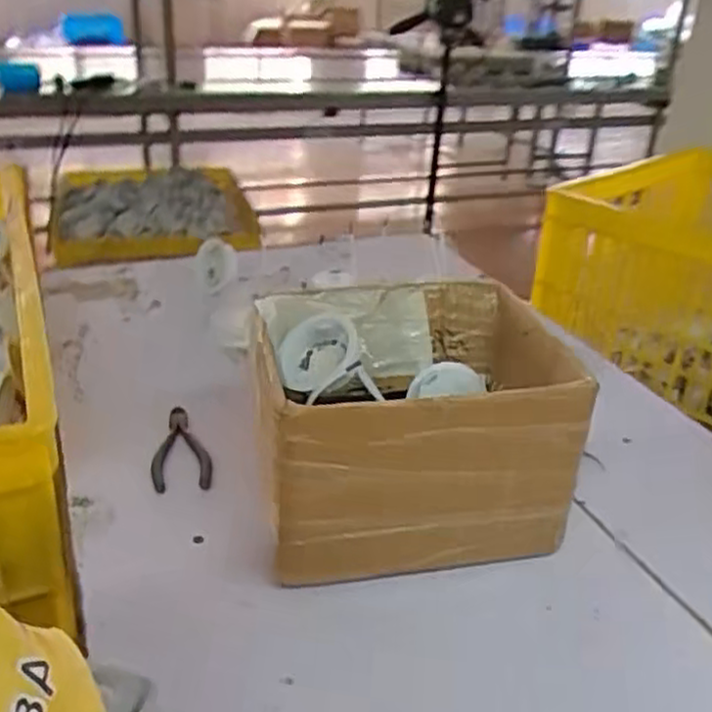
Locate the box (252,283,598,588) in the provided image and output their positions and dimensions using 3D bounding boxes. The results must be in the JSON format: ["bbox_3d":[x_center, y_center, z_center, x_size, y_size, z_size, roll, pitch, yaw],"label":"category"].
[{"bbox_3d":[0.034,0.053,0.609,0.229,0.155,0.197,-4,29,-14],"label":"box"}]

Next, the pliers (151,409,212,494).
[{"bbox_3d":[-0.162,0.083,0.690,0.051,0.015,0.124,-5,29,-15],"label":"pliers"}]

